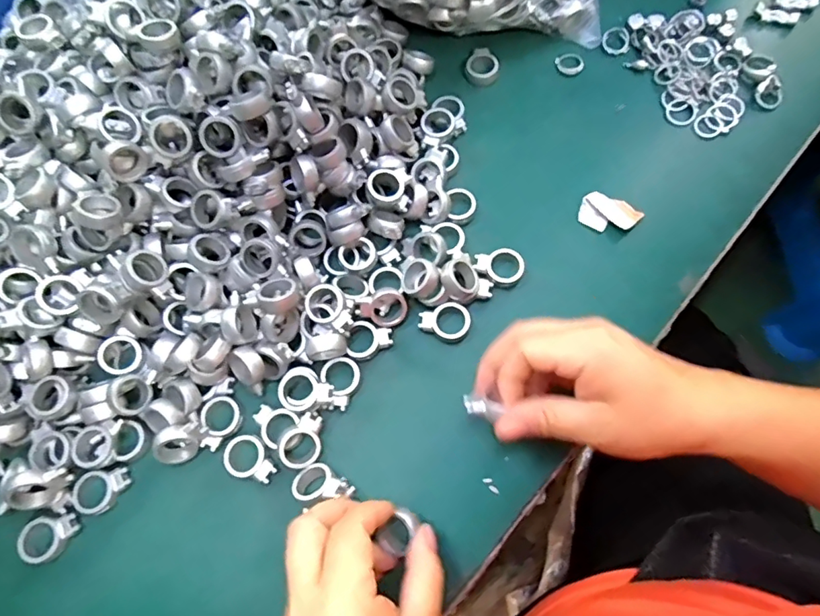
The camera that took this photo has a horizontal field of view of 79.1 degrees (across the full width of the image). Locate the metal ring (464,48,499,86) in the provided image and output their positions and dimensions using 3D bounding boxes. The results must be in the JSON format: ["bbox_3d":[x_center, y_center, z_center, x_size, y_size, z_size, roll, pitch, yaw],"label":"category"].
[{"bbox_3d":[0.059,-0.196,0.401,0.027,0.011,0.029,-1,72,3],"label":"metal ring"}]

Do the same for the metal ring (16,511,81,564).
[{"bbox_3d":[-0.221,0.140,0.302,0.033,0.006,0.026,-18,72,-2],"label":"metal ring"}]

